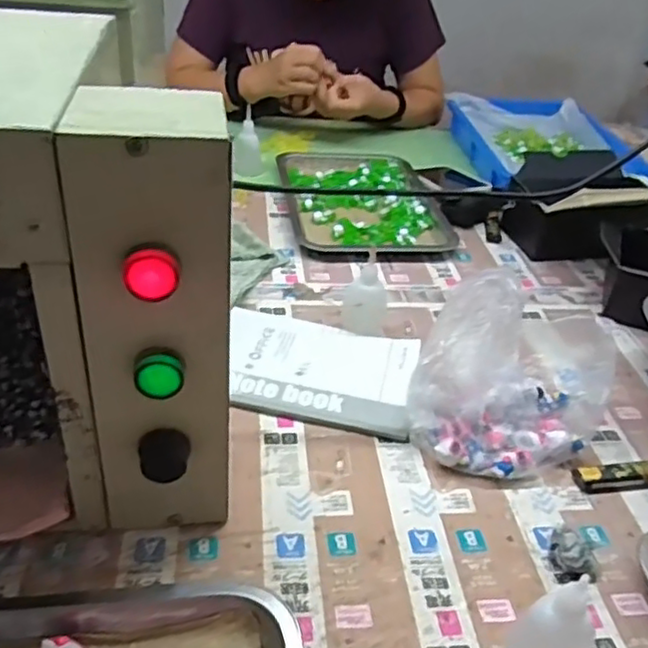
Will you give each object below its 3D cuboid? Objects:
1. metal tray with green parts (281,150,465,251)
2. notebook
[{"bbox_3d":[0.048,-0.182,0.944,0.202,0.034,0.306,-1,34,-10],"label":"metal tray with green parts"},{"bbox_3d":[-0.007,0.041,0.626,0.181,0.014,0.139,10,34,6],"label":"notebook"}]

